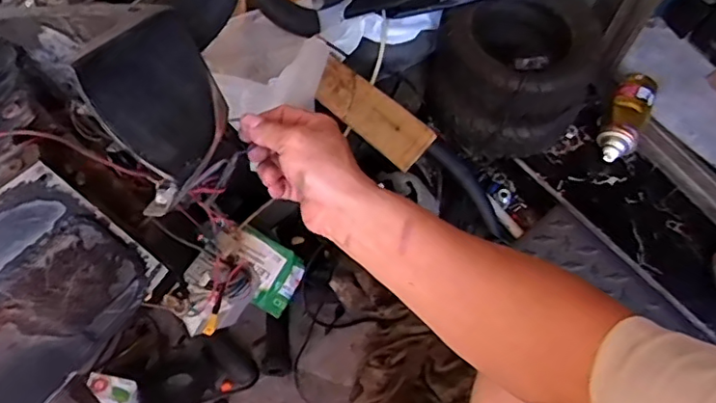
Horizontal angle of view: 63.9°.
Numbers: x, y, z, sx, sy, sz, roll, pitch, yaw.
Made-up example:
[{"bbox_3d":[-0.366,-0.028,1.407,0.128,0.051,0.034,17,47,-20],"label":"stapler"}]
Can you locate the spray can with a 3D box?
[{"bbox_3d":[0.484,-0.158,1.027,0.070,0.059,0.194,27,63,11],"label":"spray can"}]

